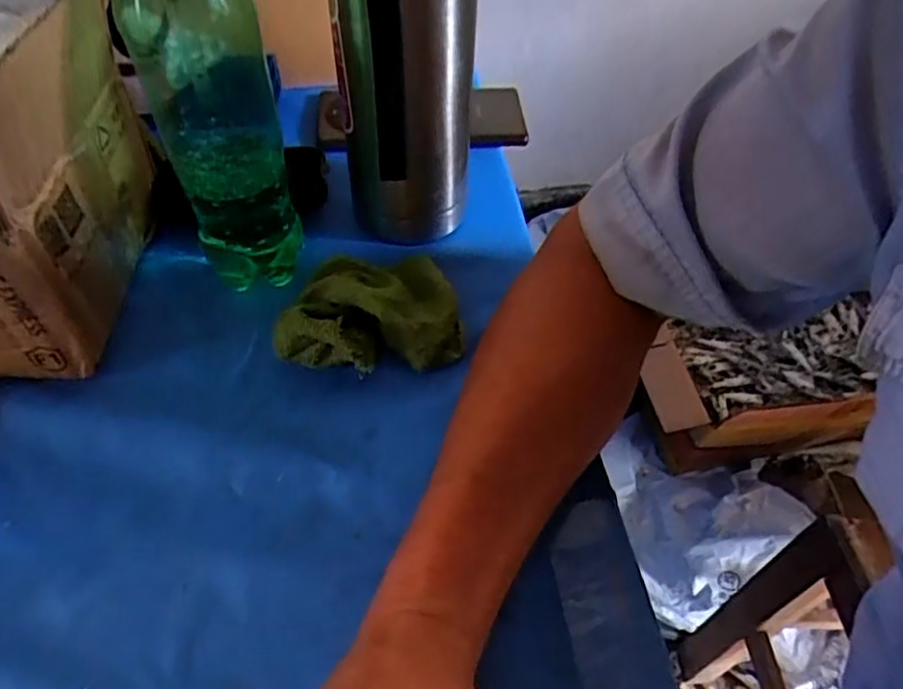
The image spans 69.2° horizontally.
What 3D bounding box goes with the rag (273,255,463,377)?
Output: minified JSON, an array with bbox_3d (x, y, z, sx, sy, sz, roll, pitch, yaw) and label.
[{"bbox_3d":[-0.047,-0.028,0.380,0.101,0.033,0.083,-2,52,-3],"label":"rag"}]

